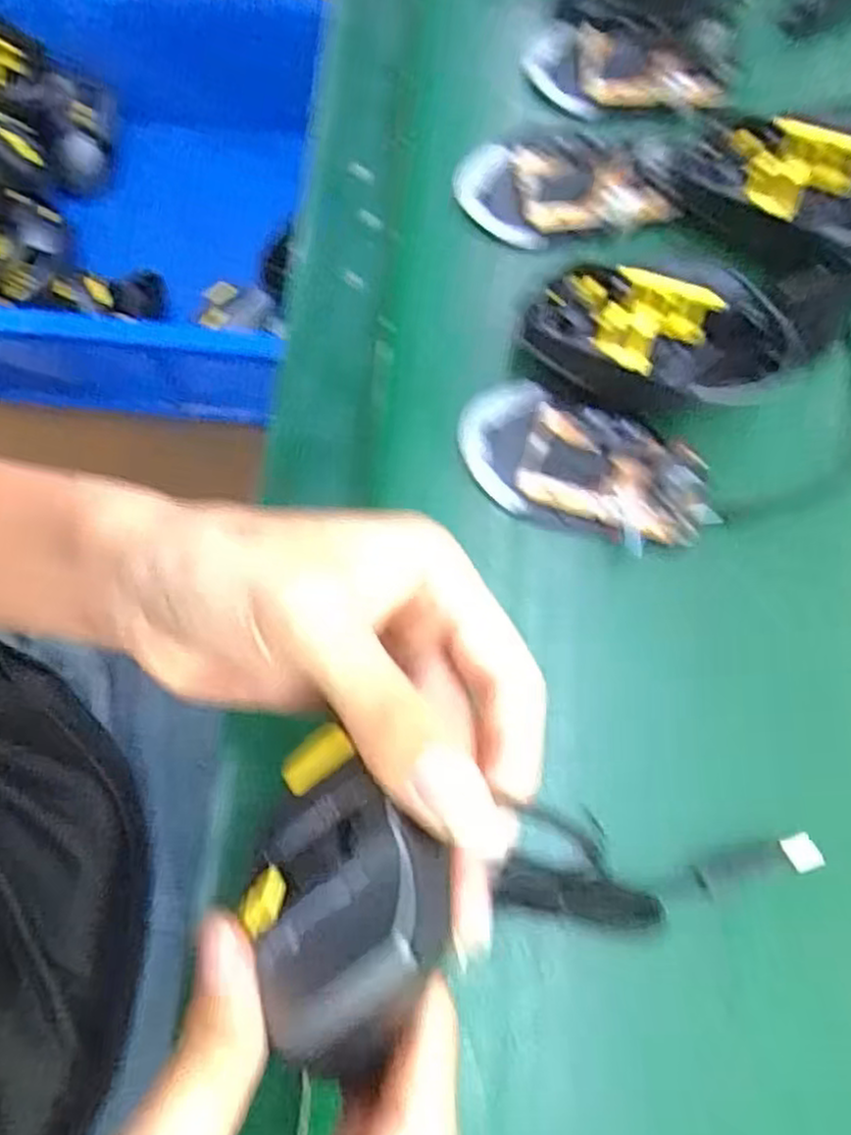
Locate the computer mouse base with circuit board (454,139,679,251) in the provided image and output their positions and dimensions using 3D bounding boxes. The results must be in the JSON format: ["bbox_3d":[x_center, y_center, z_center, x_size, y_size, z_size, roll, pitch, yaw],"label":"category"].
[{"bbox_3d":[0.072,-0.198,0.391,0.108,0.014,0.060,-1,77,5],"label":"computer mouse base with circuit board"}]

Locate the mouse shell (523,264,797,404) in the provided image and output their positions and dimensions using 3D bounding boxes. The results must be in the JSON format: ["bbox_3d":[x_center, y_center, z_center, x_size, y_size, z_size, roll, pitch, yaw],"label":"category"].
[{"bbox_3d":[0.104,-0.106,0.343,0.110,0.030,0.064,8,77,7],"label":"mouse shell"}]

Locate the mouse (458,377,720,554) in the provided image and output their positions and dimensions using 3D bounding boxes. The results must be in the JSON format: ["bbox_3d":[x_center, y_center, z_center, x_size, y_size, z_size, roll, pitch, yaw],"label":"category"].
[{"bbox_3d":[0.070,-0.046,0.335,0.116,0.021,0.058,29,81,11],"label":"mouse"}]

